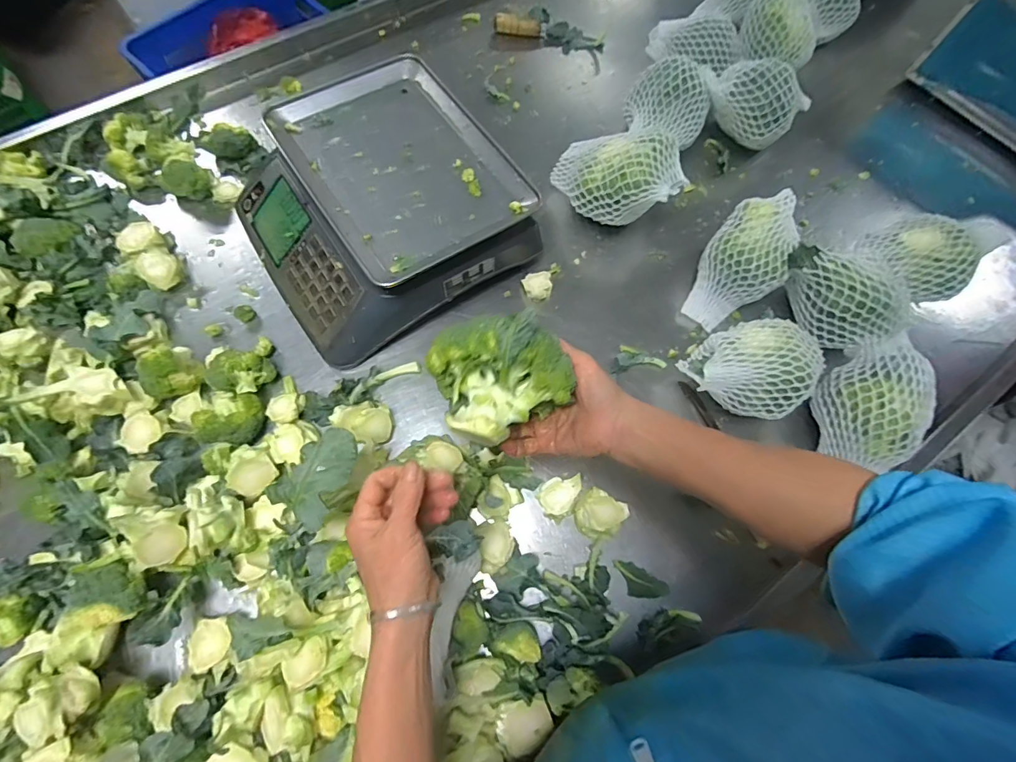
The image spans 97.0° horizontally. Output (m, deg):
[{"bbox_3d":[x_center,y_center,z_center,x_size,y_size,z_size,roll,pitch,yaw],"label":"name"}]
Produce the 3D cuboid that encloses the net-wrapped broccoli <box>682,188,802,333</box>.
[{"bbox_3d":[0.320,-0.160,0.612,0.104,0.112,0.163,35,72,9],"label":"net-wrapped broccoli"}]

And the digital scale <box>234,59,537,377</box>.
[{"bbox_3d":[-0.179,-0.238,0.609,0.332,0.102,0.329,-33,75,-14],"label":"digital scale"}]

